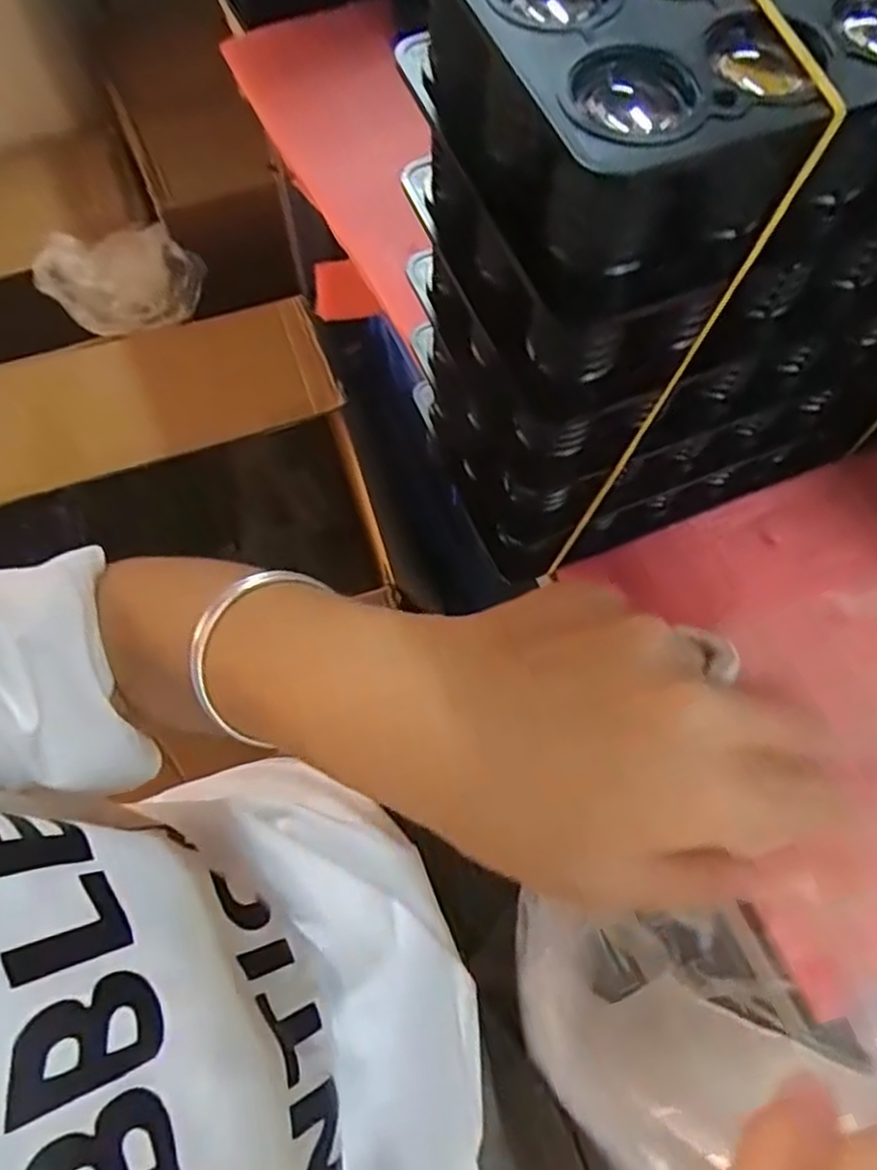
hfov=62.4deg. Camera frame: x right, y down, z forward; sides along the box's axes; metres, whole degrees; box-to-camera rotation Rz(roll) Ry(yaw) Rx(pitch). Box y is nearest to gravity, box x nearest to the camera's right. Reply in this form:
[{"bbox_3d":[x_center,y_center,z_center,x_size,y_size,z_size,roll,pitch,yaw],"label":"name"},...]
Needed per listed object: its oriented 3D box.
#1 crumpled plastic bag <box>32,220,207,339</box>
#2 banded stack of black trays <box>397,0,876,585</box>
[{"bbox_3d":[-0.415,-0.387,0.921,0.222,0.101,0.103,3,67,1],"label":"crumpled plastic bag"},{"bbox_3d":[0.092,-0.104,0.225,0.181,0.170,0.095,-21,69,-9],"label":"banded stack of black trays"}]

